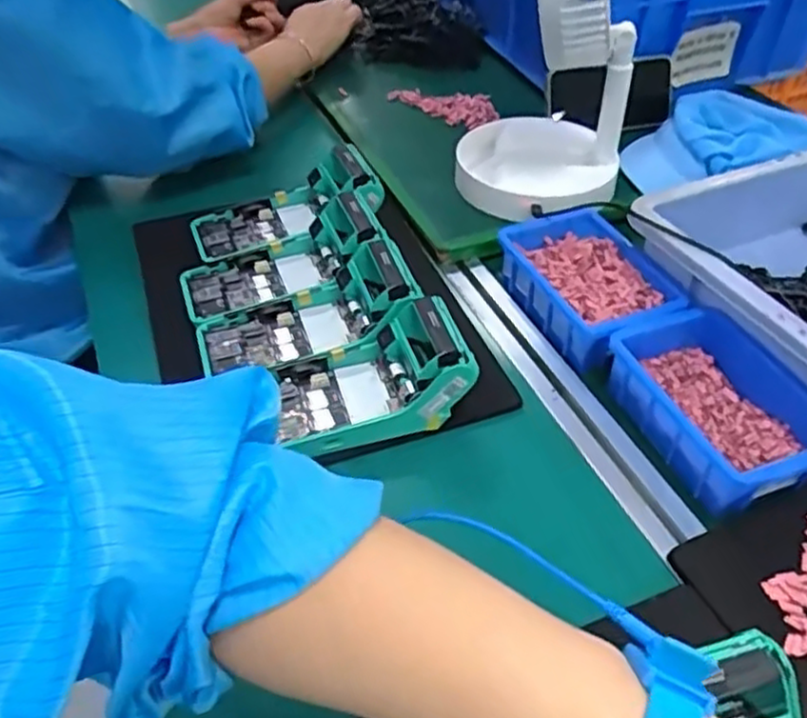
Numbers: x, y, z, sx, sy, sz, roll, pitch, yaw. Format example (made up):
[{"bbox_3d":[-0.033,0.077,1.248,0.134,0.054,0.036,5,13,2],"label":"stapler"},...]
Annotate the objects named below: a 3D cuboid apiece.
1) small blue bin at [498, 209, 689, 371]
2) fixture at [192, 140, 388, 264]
[{"bbox_3d":[0.156,-0.062,0.609,0.100,0.051,0.152,-18,47,-19],"label":"small blue bin"},{"bbox_3d":[-0.109,-0.138,0.679,0.178,0.055,0.086,-23,51,3],"label":"fixture"}]

